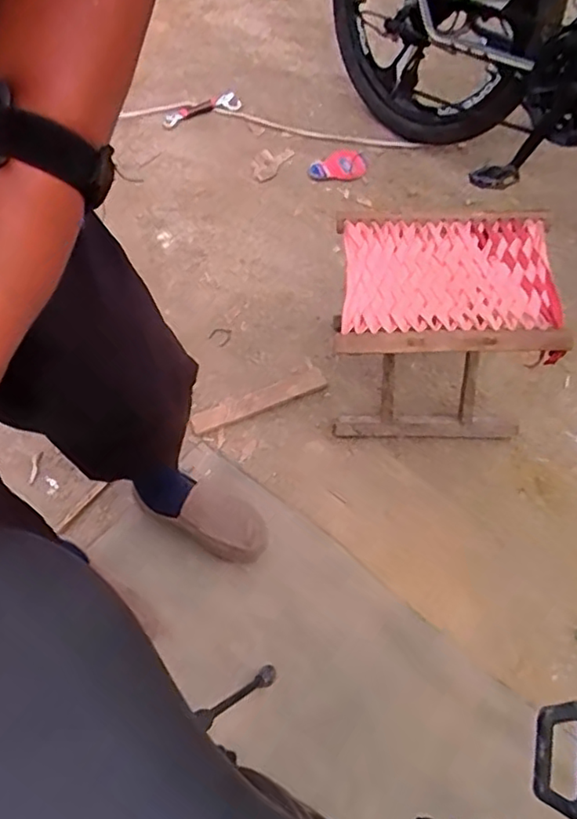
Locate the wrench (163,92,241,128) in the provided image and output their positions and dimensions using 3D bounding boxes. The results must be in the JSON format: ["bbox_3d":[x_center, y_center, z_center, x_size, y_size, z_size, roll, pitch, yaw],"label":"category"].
[{"bbox_3d":[-0.216,-0.736,1.527,0.195,0.022,0.047,-11,61,11],"label":"wrench"}]

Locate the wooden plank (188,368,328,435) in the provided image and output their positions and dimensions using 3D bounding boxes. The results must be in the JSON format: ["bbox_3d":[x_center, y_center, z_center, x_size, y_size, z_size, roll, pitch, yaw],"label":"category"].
[{"bbox_3d":[-0.058,-0.017,1.139,0.254,0.018,0.045,-20,63,-9],"label":"wooden plank"}]

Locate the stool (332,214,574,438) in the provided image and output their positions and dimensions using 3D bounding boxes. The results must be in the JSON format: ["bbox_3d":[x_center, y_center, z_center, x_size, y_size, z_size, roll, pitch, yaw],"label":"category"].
[{"bbox_3d":[0.229,-0.119,1.008,0.292,0.315,0.230,1,62,2],"label":"stool"}]

